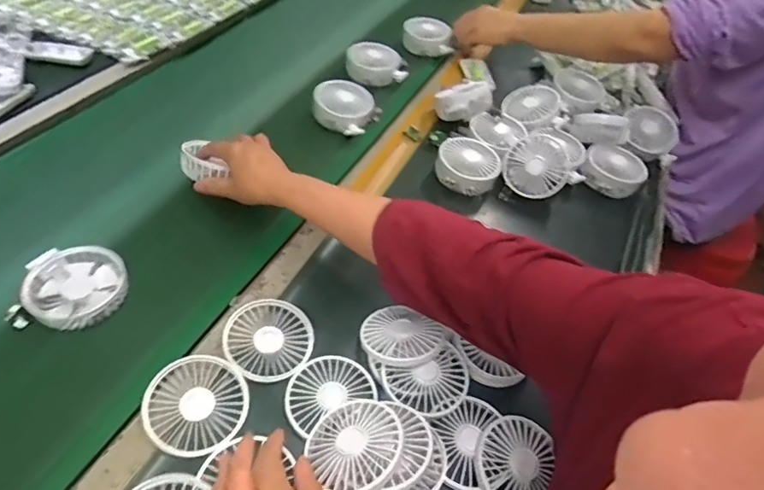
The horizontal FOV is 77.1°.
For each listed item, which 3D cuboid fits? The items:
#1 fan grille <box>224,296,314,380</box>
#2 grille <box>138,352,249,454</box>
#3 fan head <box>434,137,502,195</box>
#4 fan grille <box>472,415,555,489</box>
[{"bbox_3d":[-0.116,0.095,0.493,0.085,0.012,0.087,4,50,-5],"label":"fan grille"},{"bbox_3d":[-0.172,0.147,0.447,0.085,0.023,0.087,4,50,-5],"label":"grille"},{"bbox_3d":[0.127,-0.118,0.694,0.085,0.048,0.082,4,50,-5],"label":"fan head"},{"bbox_3d":[0.124,0.204,0.452,0.070,0.015,0.087,23,51,11],"label":"fan grille"}]

